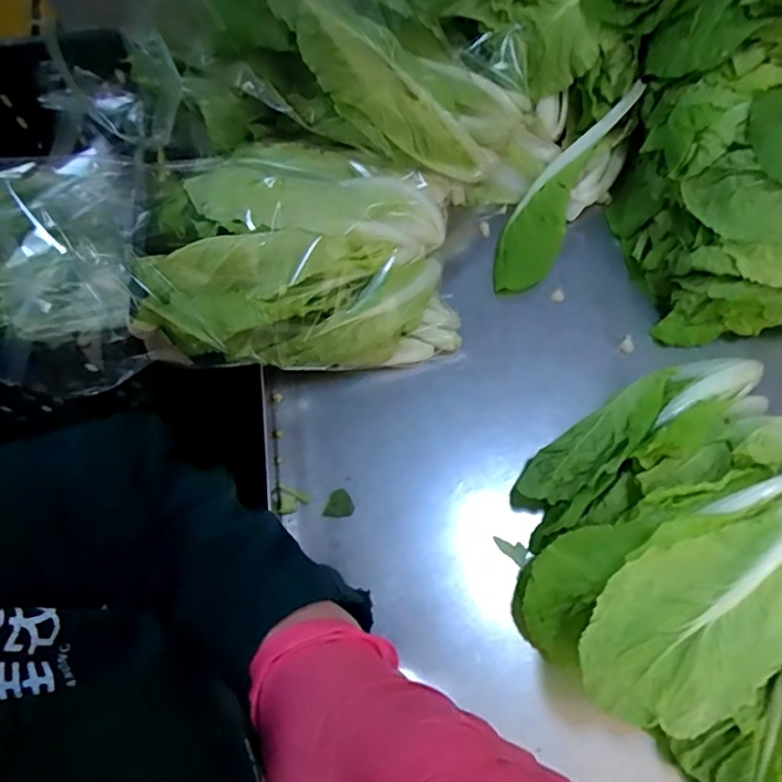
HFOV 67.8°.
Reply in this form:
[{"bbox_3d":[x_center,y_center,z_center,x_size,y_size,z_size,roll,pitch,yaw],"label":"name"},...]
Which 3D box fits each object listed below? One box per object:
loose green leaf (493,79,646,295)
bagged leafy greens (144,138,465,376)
[{"bbox_3d":[0.204,-0.240,0.701,0.070,0.035,0.288,31,86,11],"label":"loose green leaf"},{"bbox_3d":[-0.081,-0.146,0.610,0.294,0.154,0.235,-8,69,-4],"label":"bagged leafy greens"}]

